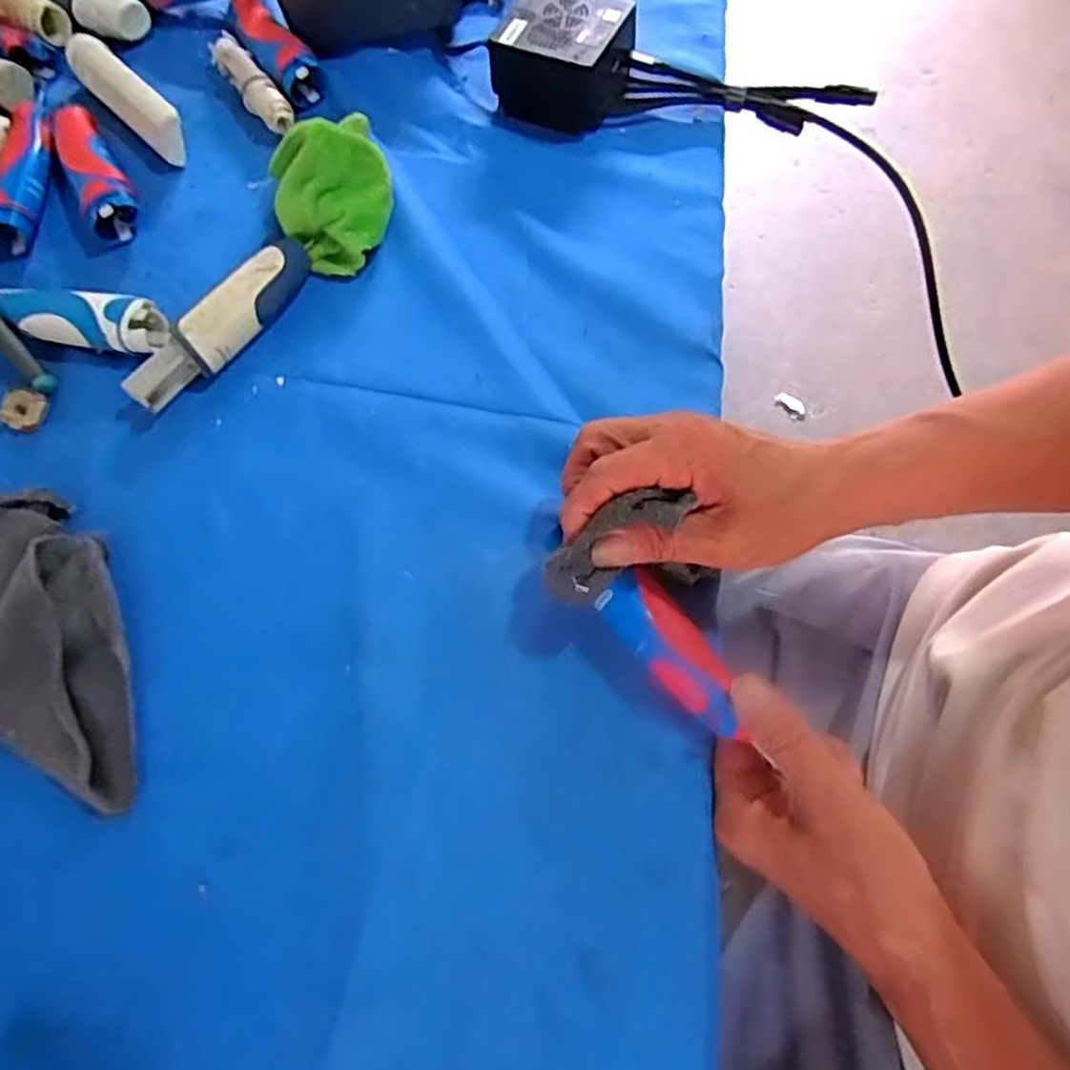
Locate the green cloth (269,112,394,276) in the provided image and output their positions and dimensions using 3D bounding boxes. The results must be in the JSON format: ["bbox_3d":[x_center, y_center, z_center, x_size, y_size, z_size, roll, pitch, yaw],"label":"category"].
[{"bbox_3d":[-0.123,-0.204,0.432,0.072,0.059,0.071,-15,67,-5],"label":"green cloth"}]

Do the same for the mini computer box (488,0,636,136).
[{"bbox_3d":[0.020,-0.324,0.476,0.084,0.049,0.073,23,70,11],"label":"mini computer box"}]

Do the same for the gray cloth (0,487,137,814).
[{"bbox_3d":[-0.250,0.053,0.347,0.080,0.026,0.173,-20,68,-6],"label":"gray cloth"}]

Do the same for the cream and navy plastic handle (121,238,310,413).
[{"bbox_3d":[-0.184,-0.124,0.419,0.030,0.028,0.129,36,73,16],"label":"cream and navy plastic handle"}]

